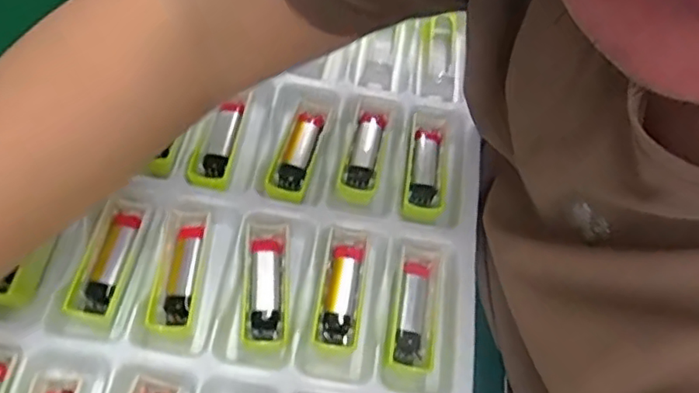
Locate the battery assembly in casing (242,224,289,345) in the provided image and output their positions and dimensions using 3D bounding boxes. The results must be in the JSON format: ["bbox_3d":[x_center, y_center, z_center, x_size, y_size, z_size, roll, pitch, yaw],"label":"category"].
[{"bbox_3d":[-0.053,0.054,0.385,0.025,0.014,0.077,1,60,-6],"label":"battery assembly in casing"}]

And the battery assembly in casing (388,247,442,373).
[{"bbox_3d":[0.042,0.070,0.387,0.025,0.014,0.082,12,59,0],"label":"battery assembly in casing"}]

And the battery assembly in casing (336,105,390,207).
[{"bbox_3d":[0.011,-0.033,0.441,0.024,0.009,0.083,17,60,3],"label":"battery assembly in casing"}]

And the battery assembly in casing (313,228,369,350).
[{"bbox_3d":[-0.006,0.059,0.391,0.026,0.011,0.077,10,59,-1],"label":"battery assembly in casing"}]

